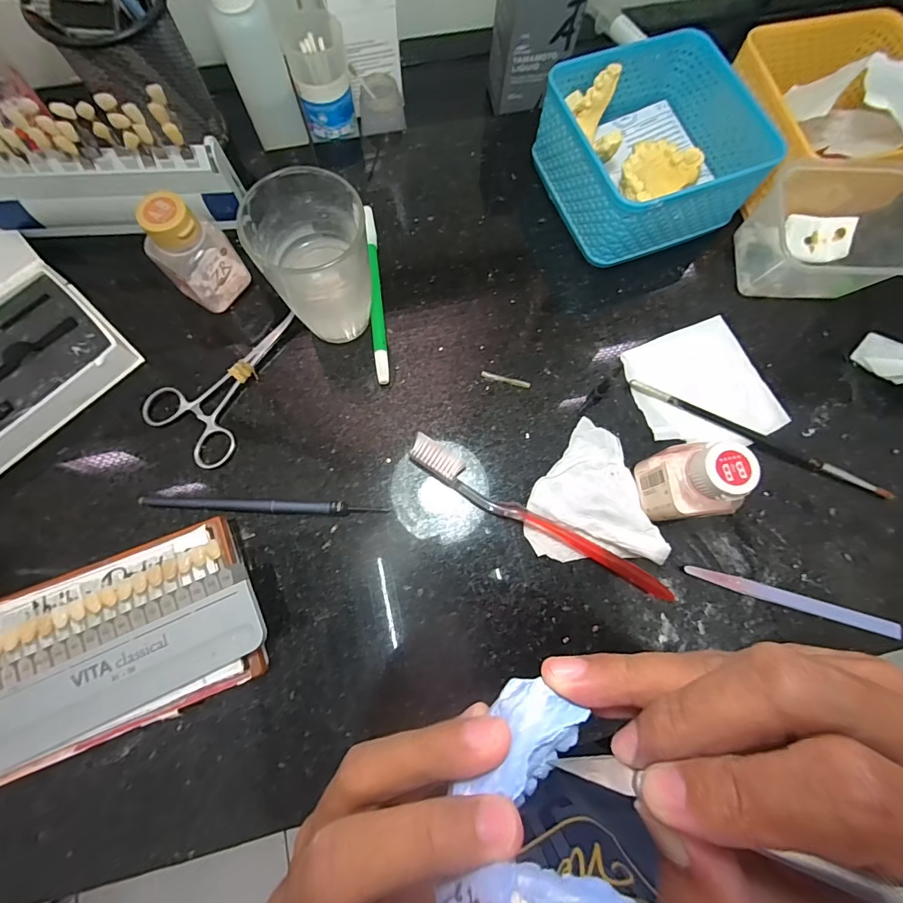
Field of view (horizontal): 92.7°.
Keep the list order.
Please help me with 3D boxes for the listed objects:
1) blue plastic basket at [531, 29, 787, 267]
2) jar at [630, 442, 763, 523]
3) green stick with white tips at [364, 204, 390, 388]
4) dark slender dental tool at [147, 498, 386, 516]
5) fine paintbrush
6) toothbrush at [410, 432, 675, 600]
[{"bbox_3d":[0.145,-0.231,0.332,0.130,0.066,0.141,-20,76,-7],"label":"blue plastic basket"},{"bbox_3d":[0.141,0.018,0.257,0.035,0.070,0.045,-13,75,-5],"label":"jar"},{"bbox_3d":[-0.056,-0.118,0.317,0.009,0.015,0.142,-6,74,-3],"label":"green stick with white tips"},{"bbox_3d":[-0.121,0.036,0.278,0.153,0.009,0.008,2,74,-1],"label":"dark slender dental tool"},{"bbox_3d":[0.213,-0.009,0.299,0.187,0.010,0.008,25,75,5],"label":"fine paintbrush"},{"bbox_3d":[0.055,0.045,0.278,0.187,0.015,0.020,32,76,7],"label":"toothbrush"}]

